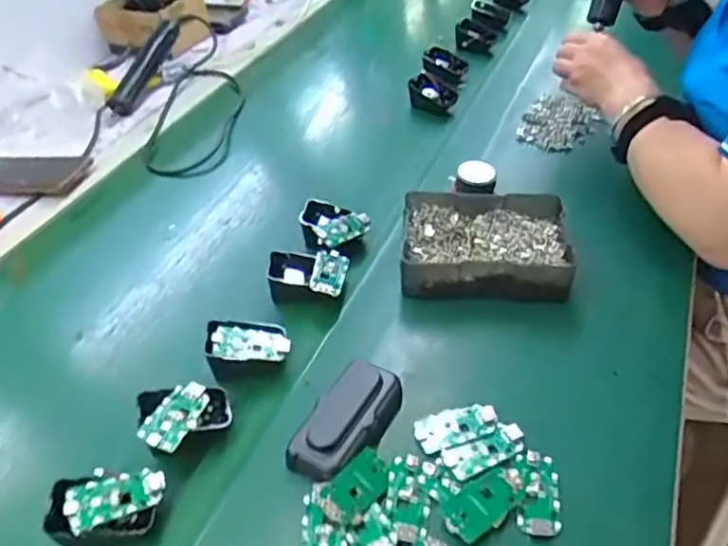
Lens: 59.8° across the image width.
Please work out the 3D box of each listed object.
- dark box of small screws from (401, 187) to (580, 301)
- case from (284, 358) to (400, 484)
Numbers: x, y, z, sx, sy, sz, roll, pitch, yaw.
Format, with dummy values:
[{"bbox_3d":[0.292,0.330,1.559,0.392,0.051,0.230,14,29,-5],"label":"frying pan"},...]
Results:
[{"bbox_3d":[0.119,-0.029,0.628,0.156,0.048,0.122,-1,41,7],"label":"dark box of small screws"},{"bbox_3d":[-0.013,0.113,0.492,0.051,0.029,0.105,22,49,29],"label":"case"}]

